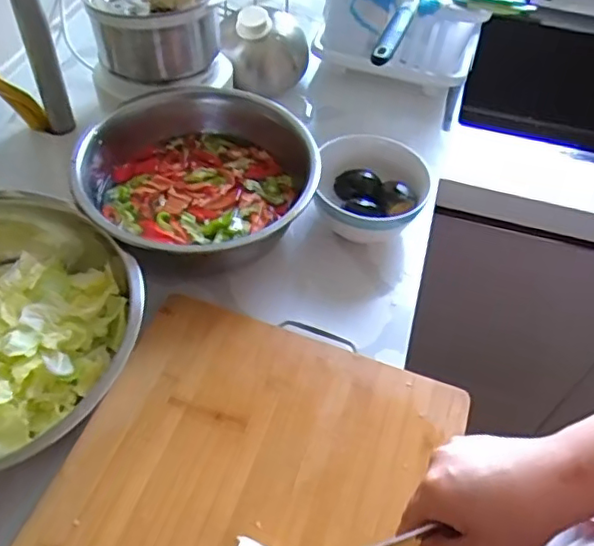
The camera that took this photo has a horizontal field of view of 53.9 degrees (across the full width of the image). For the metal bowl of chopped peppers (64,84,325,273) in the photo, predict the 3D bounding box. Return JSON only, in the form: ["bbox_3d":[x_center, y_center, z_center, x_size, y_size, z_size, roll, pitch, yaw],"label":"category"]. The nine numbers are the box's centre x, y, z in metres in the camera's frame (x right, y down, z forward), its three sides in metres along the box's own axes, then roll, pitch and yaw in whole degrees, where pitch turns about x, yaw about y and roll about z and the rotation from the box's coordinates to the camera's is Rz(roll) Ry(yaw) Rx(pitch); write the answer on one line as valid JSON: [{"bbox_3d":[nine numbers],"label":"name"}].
[{"bbox_3d":[-0.107,-0.100,0.663,0.244,0.085,0.254,3,50,-4],"label":"metal bowl of chopped peppers"}]

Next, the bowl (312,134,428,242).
[{"bbox_3d":[0.085,-0.087,0.690,0.122,0.077,0.127,3,50,-4],"label":"bowl"}]

